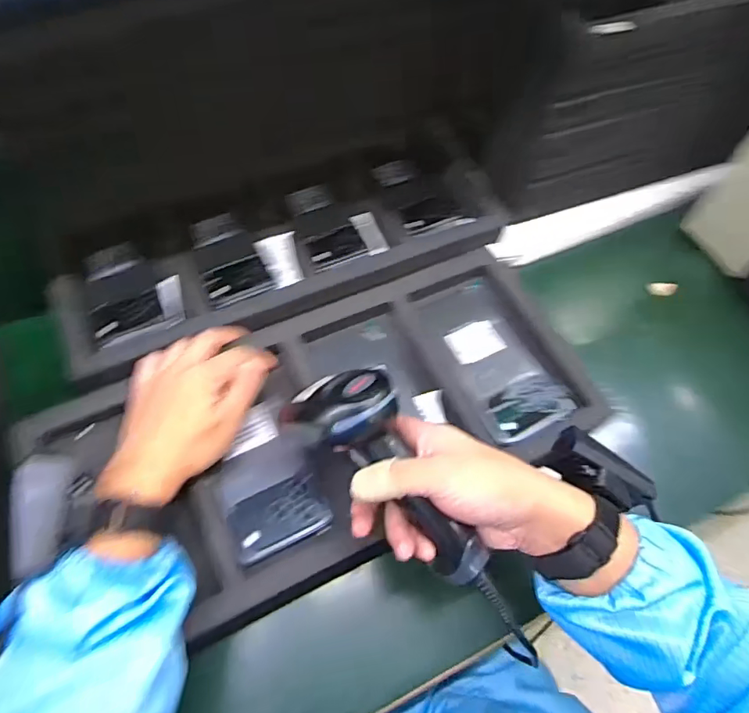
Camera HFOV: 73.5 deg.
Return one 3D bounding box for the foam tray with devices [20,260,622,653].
[{"bbox_3d":[-0.033,0.056,0.447,0.461,0.039,0.230,-21,64,-14],"label":"foam tray with devices"}]

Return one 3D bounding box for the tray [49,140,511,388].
[{"bbox_3d":[-0.084,-0.124,0.552,0.489,0.036,0.190,-22,64,-15],"label":"tray"}]

